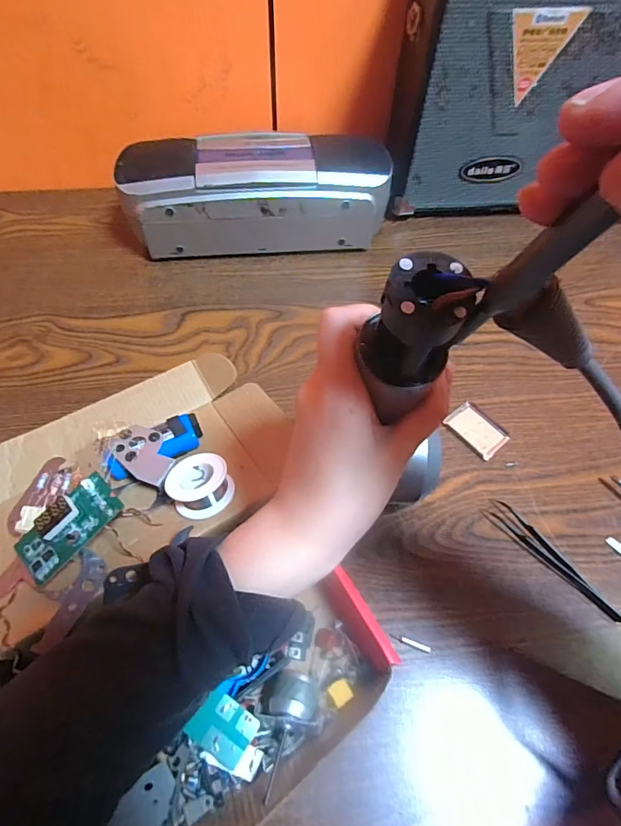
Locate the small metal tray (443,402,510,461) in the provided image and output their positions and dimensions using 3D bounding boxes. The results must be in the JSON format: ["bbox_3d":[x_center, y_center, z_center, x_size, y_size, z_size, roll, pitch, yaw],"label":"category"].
[{"bbox_3d":[0.150,0.013,0.397,0.038,0.004,0.050,-35,67,-21],"label":"small metal tray"}]

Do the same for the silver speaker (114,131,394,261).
[{"bbox_3d":[-0.057,-0.238,0.487,0.273,0.098,0.098,-3,60,-5],"label":"silver speaker"}]

